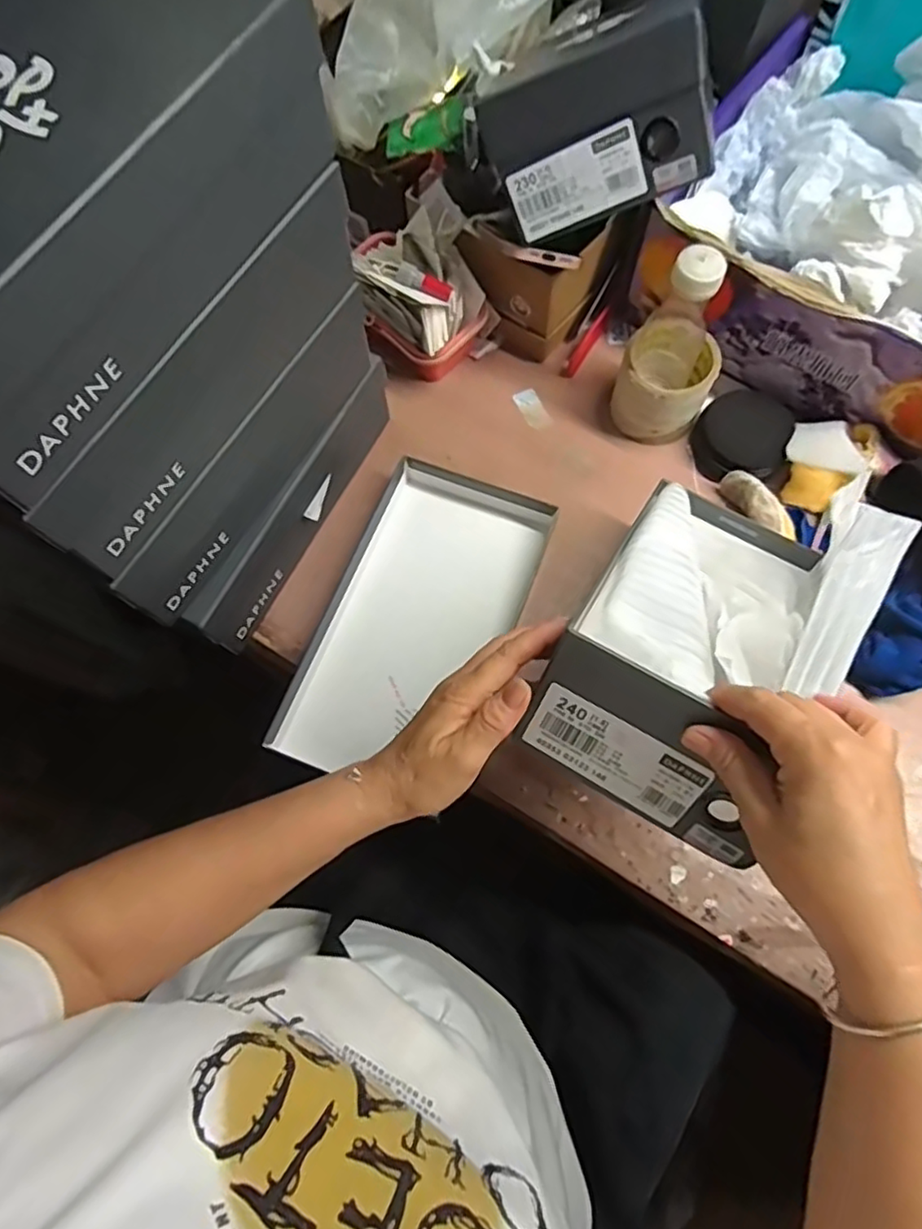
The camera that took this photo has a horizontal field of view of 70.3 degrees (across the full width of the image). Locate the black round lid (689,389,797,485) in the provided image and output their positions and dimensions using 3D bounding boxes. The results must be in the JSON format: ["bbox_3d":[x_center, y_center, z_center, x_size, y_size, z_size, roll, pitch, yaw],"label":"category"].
[{"bbox_3d":[0.276,-0.175,0.648,0.085,0.033,0.088,-1,72,2],"label":"black round lid"}]

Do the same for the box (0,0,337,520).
[{"bbox_3d":[-0.228,-0.234,0.356,0.180,0.097,0.307,27,75,10],"label":"box"}]

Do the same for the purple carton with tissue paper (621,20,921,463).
[{"bbox_3d":[0.403,-0.359,0.602,0.391,0.200,0.317,30,75,11],"label":"purple carton with tissue paper"}]

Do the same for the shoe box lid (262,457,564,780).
[{"bbox_3d":[-0.038,0.010,0.608,0.159,0.044,0.299,21,74,9],"label":"shoe box lid"}]

